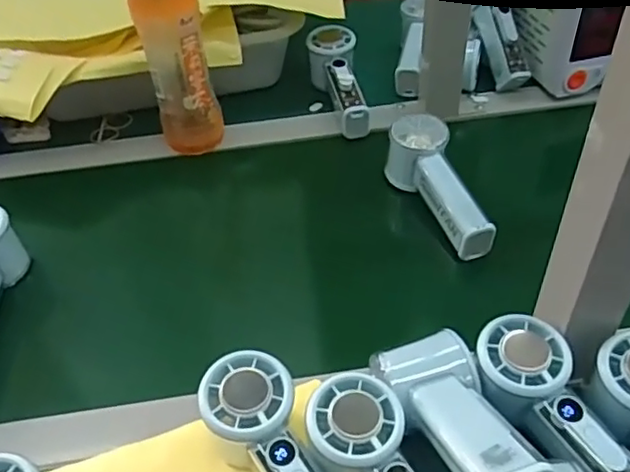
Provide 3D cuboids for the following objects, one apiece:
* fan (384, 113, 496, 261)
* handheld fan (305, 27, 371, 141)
[{"bbox_3d":[0.115,-0.044,0.569,0.049,0.055,0.149,-17,57,-11],"label":"fan"},{"bbox_3d":[0.031,-0.175,0.707,0.055,0.054,0.159,-12,59,-6],"label":"handheld fan"}]

